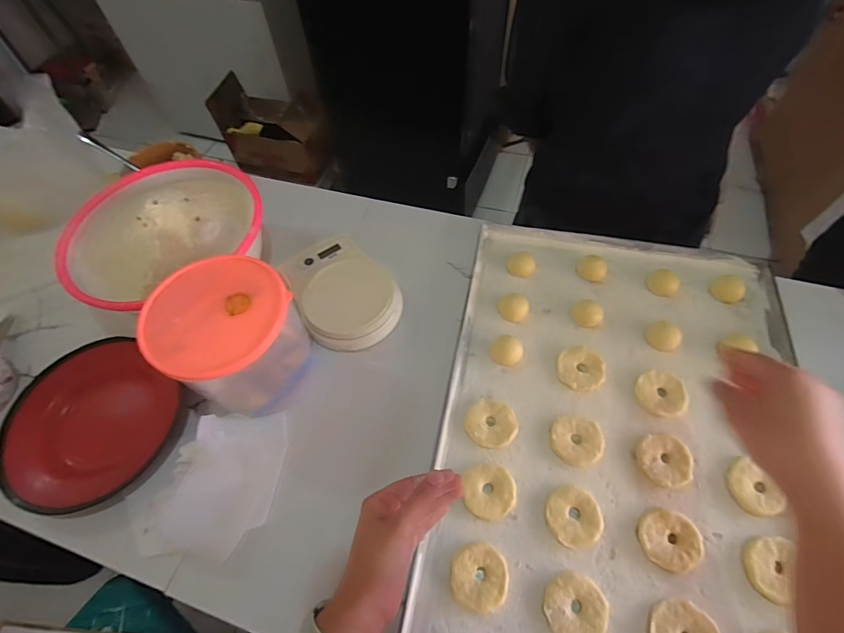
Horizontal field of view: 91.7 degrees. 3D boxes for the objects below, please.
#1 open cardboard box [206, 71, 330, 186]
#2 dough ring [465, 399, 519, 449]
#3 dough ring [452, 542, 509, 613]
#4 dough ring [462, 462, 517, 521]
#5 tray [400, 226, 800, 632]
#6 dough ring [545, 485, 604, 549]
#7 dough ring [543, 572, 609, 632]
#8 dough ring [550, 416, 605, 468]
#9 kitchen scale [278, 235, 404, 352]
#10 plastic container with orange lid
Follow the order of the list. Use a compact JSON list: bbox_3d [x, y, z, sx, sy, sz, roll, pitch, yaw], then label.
[{"bbox_3d":[-0.561,-0.736,1.627,0.387,0.324,0.263,10,60,9],"label":"open cardboard box"},{"bbox_3d":[0.083,0.129,0.490,0.060,0.007,0.056,-2,59,3],"label":"dough ring"},{"bbox_3d":[0.059,0.263,0.415,0.055,0.010,0.057,-2,59,3],"label":"dough ring"},{"bbox_3d":[0.075,0.193,0.454,0.056,0.007,0.056,-2,59,3],"label":"dough ring"},{"bbox_3d":[0.222,0.144,0.473,0.387,0.022,0.610,10,60,10],"label":"tray"},{"bbox_3d":[0.161,0.213,0.435,0.057,0.012,0.057,-2,59,3],"label":"dough ring"},{"bbox_3d":[0.150,0.283,0.399,0.058,0.009,0.055,-2,59,3],"label":"dough ring"},{"bbox_3d":[0.180,0.144,0.473,0.058,0.007,0.056,3,59,5],"label":"dough ring"},{"bbox_3d":[-0.114,-0.041,0.586,0.135,0.032,0.187,-27,61,-12],"label":"kitchen scale"},{"bbox_3d":[-0.216,0.028,0.486,0.142,0.136,0.143,37,68,22],"label":"plastic container with orange lid"}]

